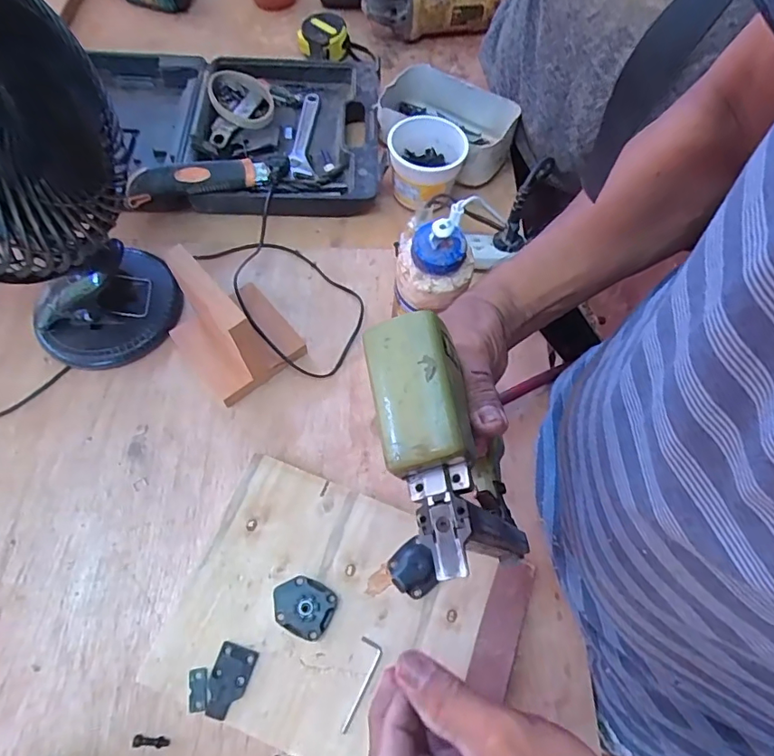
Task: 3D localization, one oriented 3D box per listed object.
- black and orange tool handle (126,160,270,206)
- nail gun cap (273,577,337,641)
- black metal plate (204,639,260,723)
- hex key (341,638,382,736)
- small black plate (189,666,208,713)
[{"bbox_3d":[-0.221,-0.231,0.598,0.158,0.040,0.029,-15,67,-13],"label":"black and orange tool handle"},{"bbox_3d":[-0.072,0.196,0.438,0.052,0.014,0.043,23,64,4],"label":"nail gun cap"},{"bbox_3d":[-0.128,0.245,0.413,0.031,0.004,0.052,17,64,1],"label":"black metal plate"},{"bbox_3d":[-0.023,0.252,0.419,0.019,0.004,0.069,20,64,3],"label":"hex key"},{"bbox_3d":[-0.152,0.251,0.412,0.015,0.004,0.030,-4,65,-9],"label":"small black plate"}]

